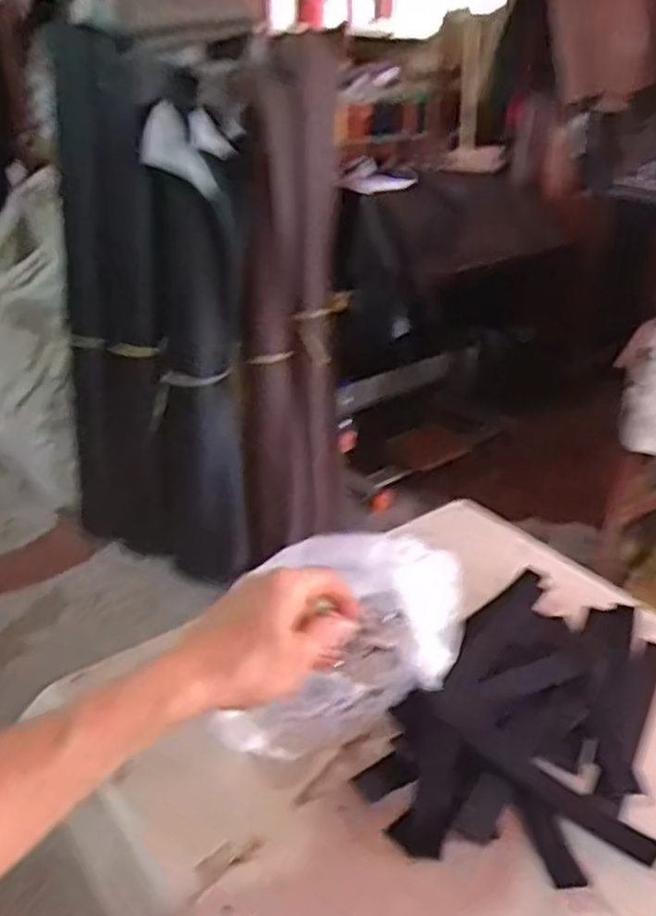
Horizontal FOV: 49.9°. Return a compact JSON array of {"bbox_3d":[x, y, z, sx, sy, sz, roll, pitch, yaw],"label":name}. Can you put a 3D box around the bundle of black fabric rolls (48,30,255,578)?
[{"bbox_3d":[-0.434,-0.265,1.738,0.404,1.247,0.344,-8,30,-21],"label":"bundle of black fabric rolls"}]

